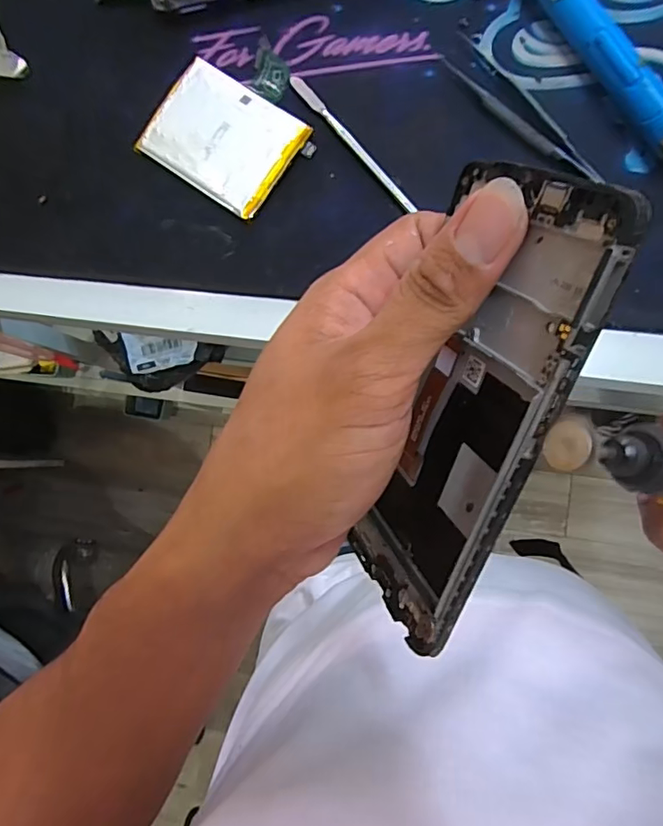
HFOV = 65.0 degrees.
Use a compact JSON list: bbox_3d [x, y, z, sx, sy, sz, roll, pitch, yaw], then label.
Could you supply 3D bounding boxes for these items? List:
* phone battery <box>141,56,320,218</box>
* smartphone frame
[{"bbox_3d":[-0.059,-0.151,0.289,0.083,0.007,0.061,35,90,7],"label":"phone battery"},{"bbox_3d":[0.041,0.005,0.167,0.004,0.061,0.151,3,117,-25],"label":"smartphone frame"}]

